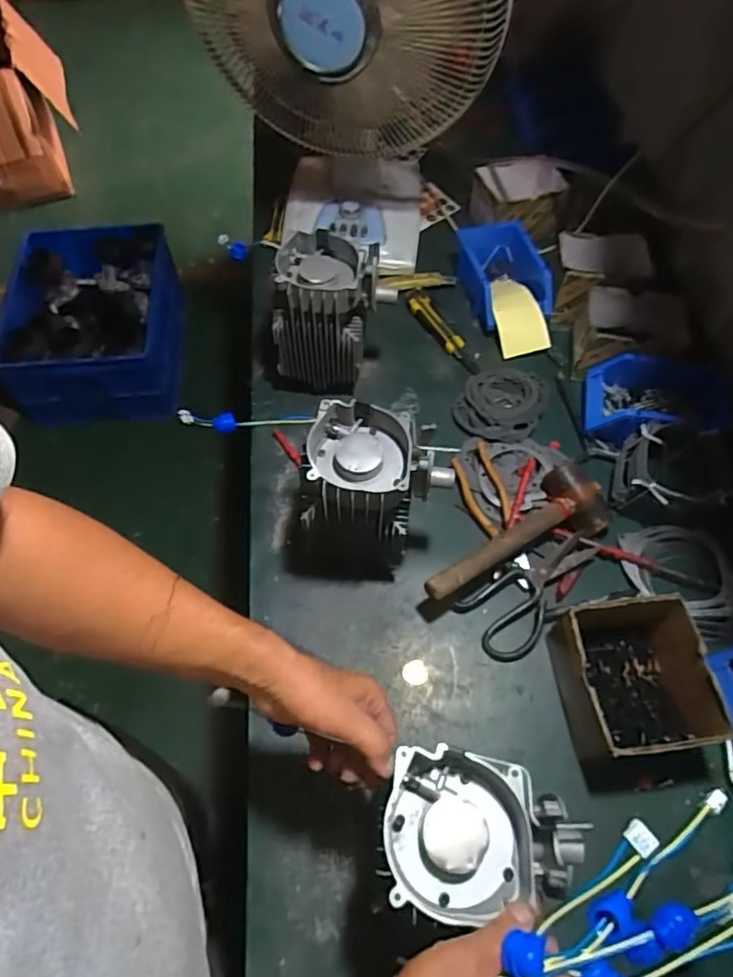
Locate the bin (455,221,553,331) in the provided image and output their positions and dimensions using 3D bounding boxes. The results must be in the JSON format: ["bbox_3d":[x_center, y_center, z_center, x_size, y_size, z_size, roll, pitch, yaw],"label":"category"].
[{"bbox_3d":[0.232,-0.358,0.978,0.136,0.064,0.196,-6,61,-4],"label":"bin"}]

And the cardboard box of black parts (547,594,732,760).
[{"bbox_3d":[0.288,0.209,0.638,0.138,0.099,0.149,-6,61,-4],"label":"cardboard box of black parts"}]

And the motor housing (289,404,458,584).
[{"bbox_3d":[-0.003,0.011,0.692,0.182,0.198,0.128,4,60,1],"label":"motor housing"}]

